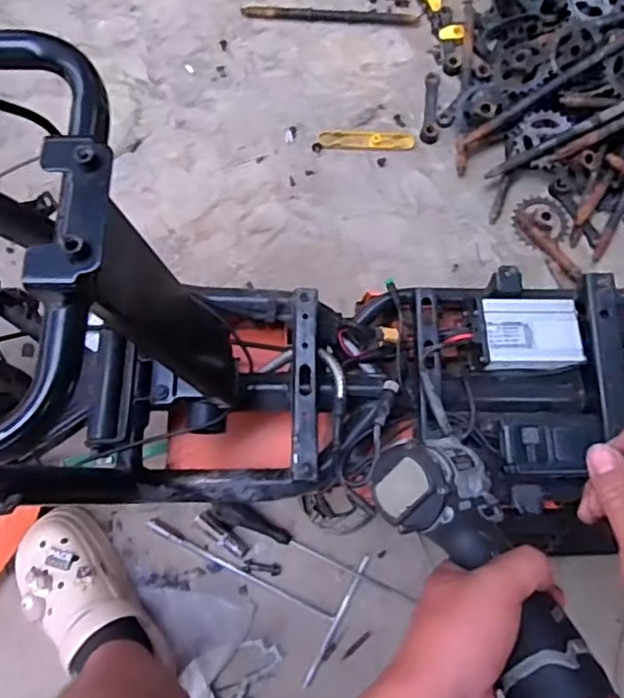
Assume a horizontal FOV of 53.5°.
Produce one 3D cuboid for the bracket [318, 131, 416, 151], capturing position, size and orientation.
[{"bbox_3d":[0.085,-0.322,0.952,0.146,0.007,0.028,3,77,-1],"label":"bracket"}]

